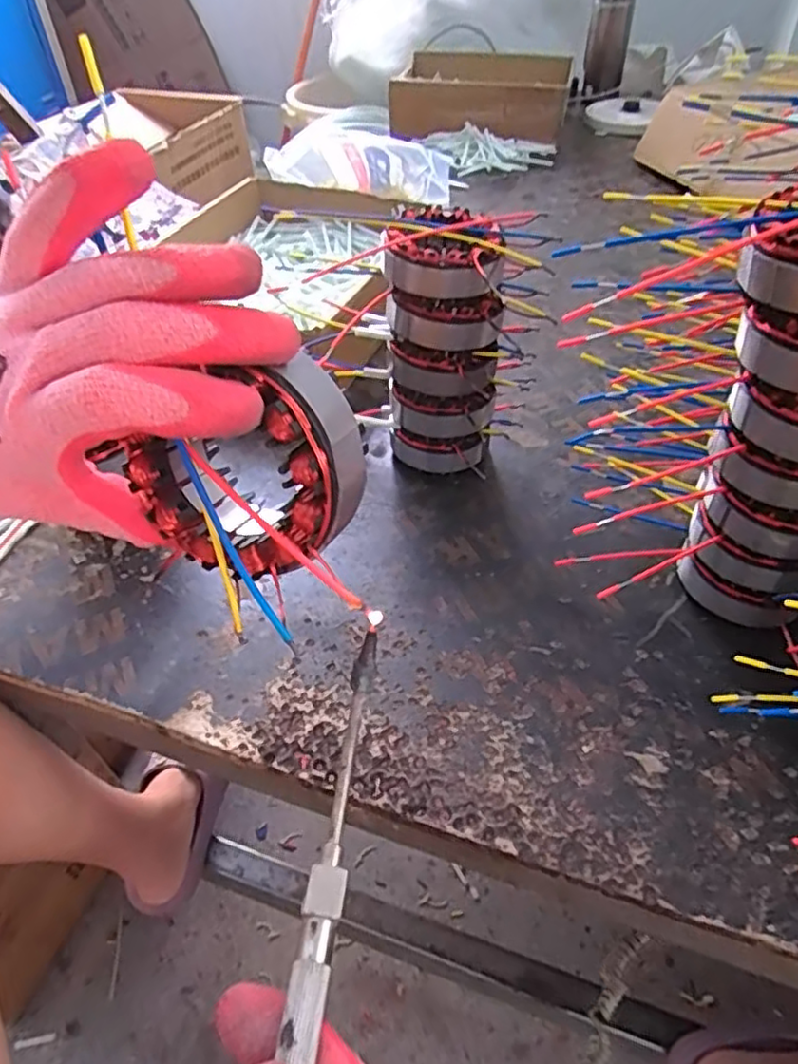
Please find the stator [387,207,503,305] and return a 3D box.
[{"bbox_3d":[0.035,-0.197,0.471,0.082,0.047,0.078,5,48,8],"label":"stator"}]

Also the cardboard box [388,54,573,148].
[{"bbox_3d":[0.151,-0.789,1.191,0.300,0.081,0.282,7,48,9],"label":"cardboard box"}]

